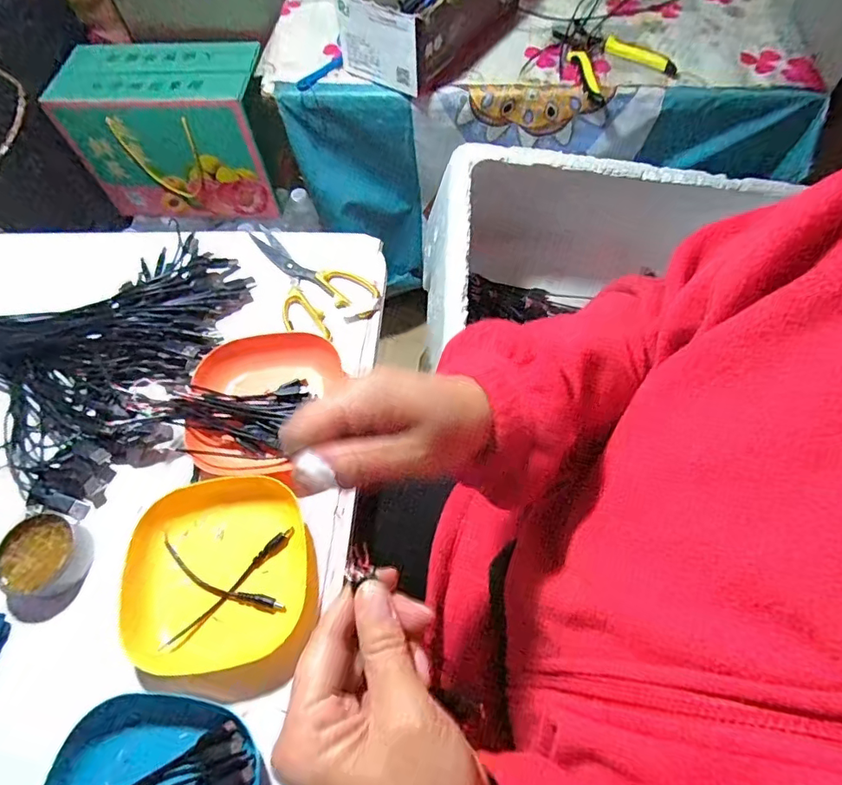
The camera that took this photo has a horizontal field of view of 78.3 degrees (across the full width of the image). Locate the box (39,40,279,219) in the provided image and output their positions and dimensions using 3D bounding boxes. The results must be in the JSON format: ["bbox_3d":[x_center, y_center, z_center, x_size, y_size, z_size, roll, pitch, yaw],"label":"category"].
[{"bbox_3d":[-0.424,-0.460,0.927,0.324,0.232,0.154,3,63,4],"label":"box"}]

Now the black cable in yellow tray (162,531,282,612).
[{"bbox_3d":[-0.161,0.147,0.406,0.116,0.004,0.018,23,66,14],"label":"black cable in yellow tray"}]

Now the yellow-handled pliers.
[{"bbox_3d":[0.238,-0.440,0.675,0.114,0.017,0.154,-29,65,-12],"label":"yellow-handled pliers"}]

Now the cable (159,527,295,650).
[{"bbox_3d":[-0.147,0.148,0.401,0.009,0.022,0.117,37,69,19],"label":"cable"}]

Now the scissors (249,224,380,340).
[{"bbox_3d":[-0.133,-0.115,0.546,0.163,0.006,0.087,29,67,16],"label":"scissors"}]

